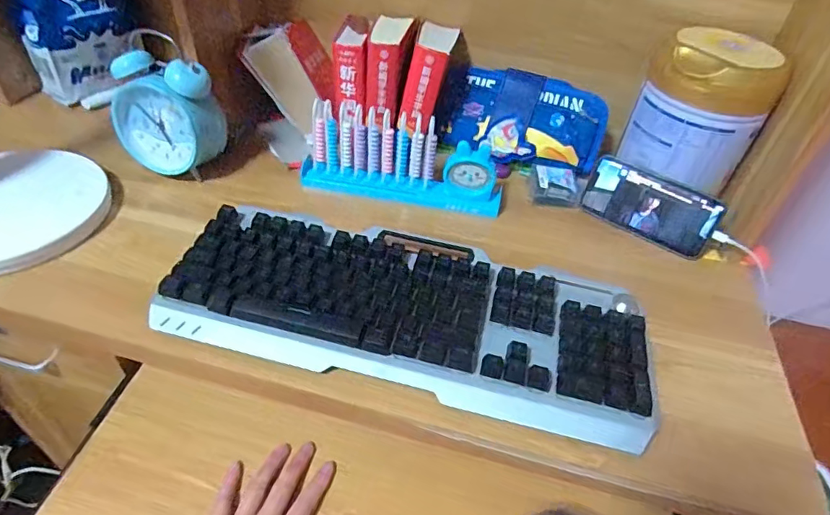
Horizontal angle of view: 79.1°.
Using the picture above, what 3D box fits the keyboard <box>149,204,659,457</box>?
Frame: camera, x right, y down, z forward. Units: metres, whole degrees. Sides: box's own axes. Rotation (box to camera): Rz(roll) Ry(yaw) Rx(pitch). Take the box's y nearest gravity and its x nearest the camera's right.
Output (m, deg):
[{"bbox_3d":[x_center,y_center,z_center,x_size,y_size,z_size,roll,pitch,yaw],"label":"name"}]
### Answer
[{"bbox_3d":[-0.005,0.046,0.462,0.421,0.034,0.159,12,44,6],"label":"keyboard"}]

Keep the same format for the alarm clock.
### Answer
[{"bbox_3d":[-0.283,-0.170,0.569,0.102,0.136,0.072,24,46,18],"label":"alarm clock"}]

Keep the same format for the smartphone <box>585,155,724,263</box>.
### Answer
[{"bbox_3d":[0.272,-0.059,0.586,0.145,0.073,0.008,30,27,25],"label":"smartphone"}]

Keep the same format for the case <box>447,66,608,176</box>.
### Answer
[{"bbox_3d":[0.148,-0.180,0.662,0.188,0.111,0.045,15,7,14],"label":"case"}]

